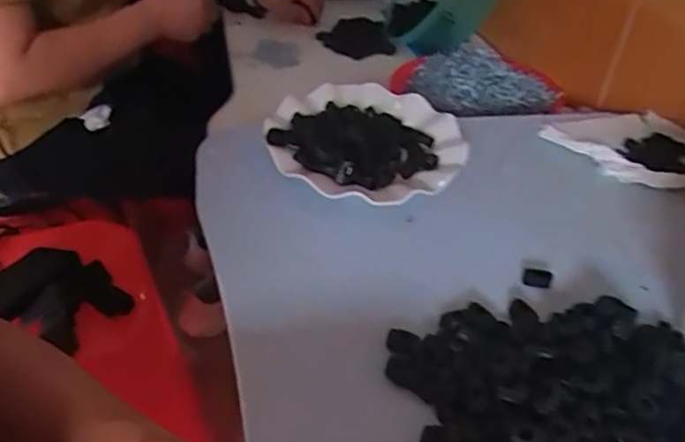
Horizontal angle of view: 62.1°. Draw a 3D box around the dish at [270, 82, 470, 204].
[{"bbox_3d":[0.021,-0.076,0.535,0.183,0.022,0.183,2,39,-2],"label":"dish"}]

